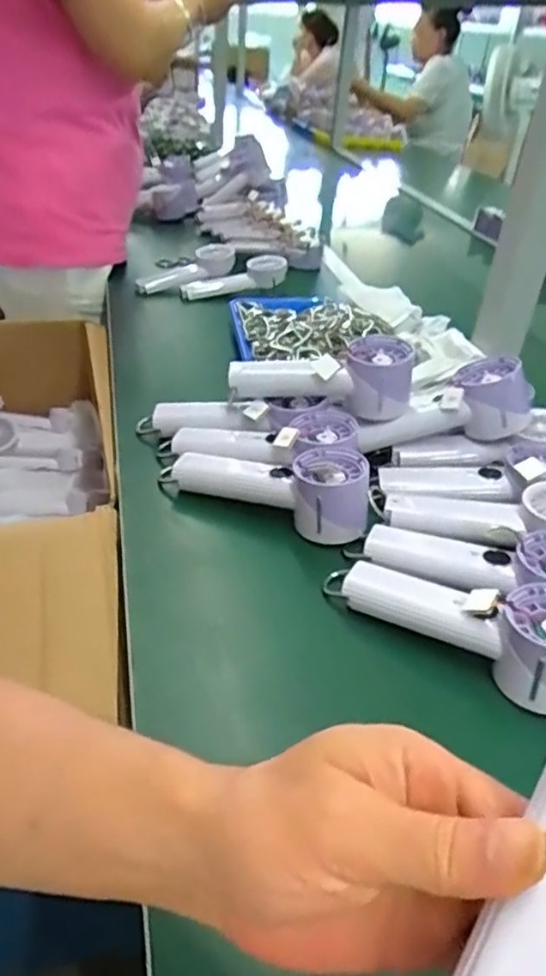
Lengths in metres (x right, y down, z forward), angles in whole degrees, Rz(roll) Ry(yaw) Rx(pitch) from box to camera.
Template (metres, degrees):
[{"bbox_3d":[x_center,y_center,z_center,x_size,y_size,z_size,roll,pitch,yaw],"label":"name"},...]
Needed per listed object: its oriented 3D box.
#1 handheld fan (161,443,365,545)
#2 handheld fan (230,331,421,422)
[{"bbox_3d":[-0.007,-0.014,0.582,0.197,0.055,0.069,20,38,20],"label":"handheld fan"},{"bbox_3d":[0.045,-0.108,0.631,0.173,0.061,0.058,2,36,-4],"label":"handheld fan"}]

